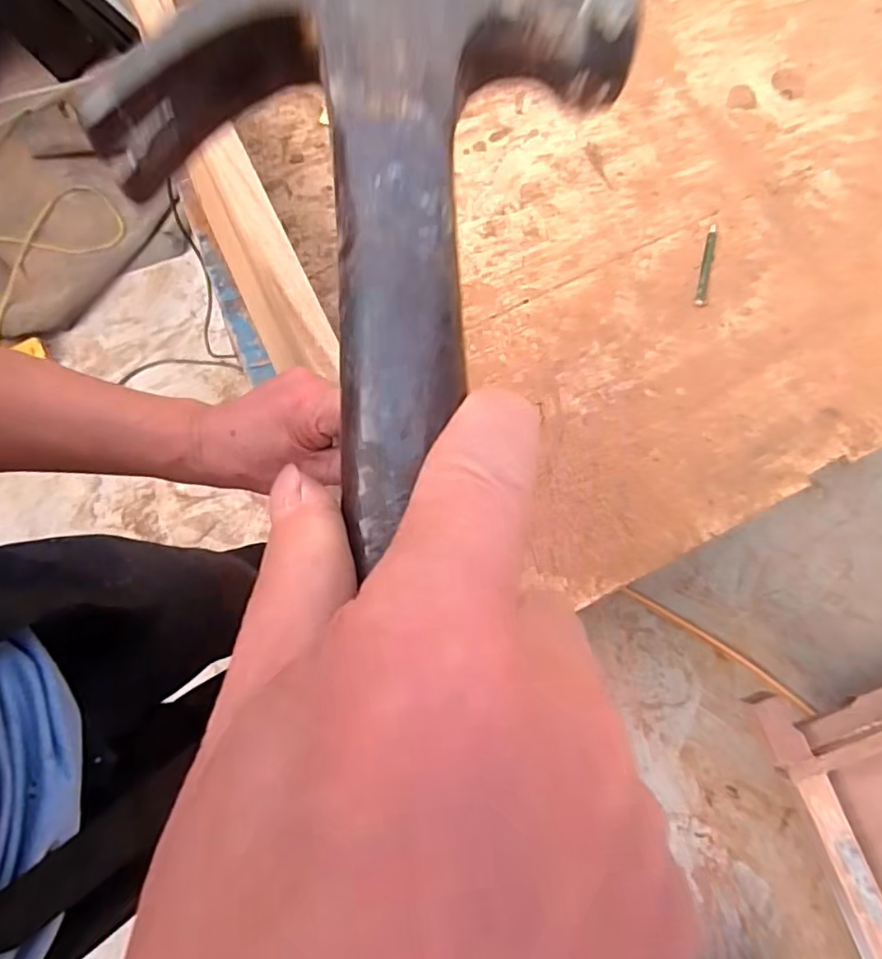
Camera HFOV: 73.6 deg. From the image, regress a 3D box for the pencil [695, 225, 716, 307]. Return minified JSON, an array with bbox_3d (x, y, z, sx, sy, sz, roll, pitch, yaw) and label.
[{"bbox_3d":[0.258,-0.208,0.570,0.011,0.004,0.090,14,75,4],"label":"pencil"}]

